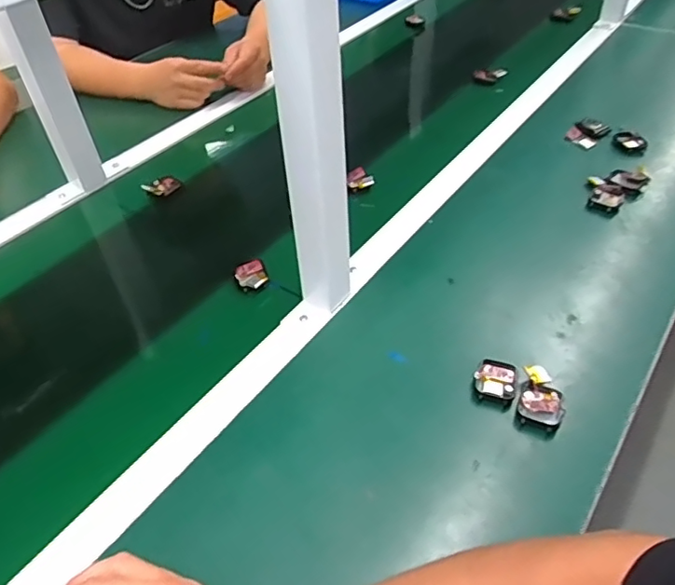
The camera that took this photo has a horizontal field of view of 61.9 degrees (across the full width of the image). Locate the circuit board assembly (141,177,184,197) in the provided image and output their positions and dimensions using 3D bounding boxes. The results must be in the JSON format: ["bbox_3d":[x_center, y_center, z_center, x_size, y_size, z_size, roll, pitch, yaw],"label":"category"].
[{"bbox_3d":[-0.250,-0.152,0.804,0.049,0.015,0.031,-36,53,-29],"label":"circuit board assembly"}]

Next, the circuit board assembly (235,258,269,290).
[{"bbox_3d":[-0.101,-0.022,0.660,0.035,0.011,0.050,-18,46,-14],"label":"circuit board assembly"}]

